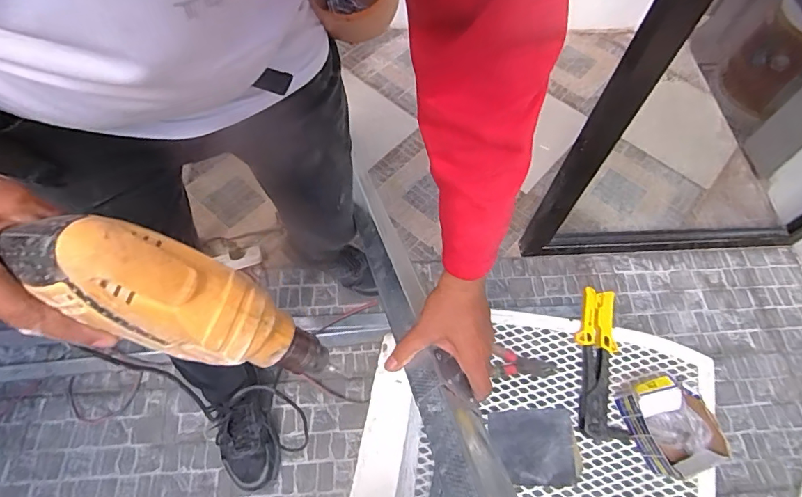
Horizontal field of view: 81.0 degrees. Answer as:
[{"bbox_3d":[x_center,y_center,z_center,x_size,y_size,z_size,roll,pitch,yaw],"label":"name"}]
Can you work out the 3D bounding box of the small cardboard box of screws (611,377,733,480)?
[{"bbox_3d":[0.424,0.288,0.758,0.099,0.086,0.146,-21,66,-15],"label":"small cardboard box of screws"}]

